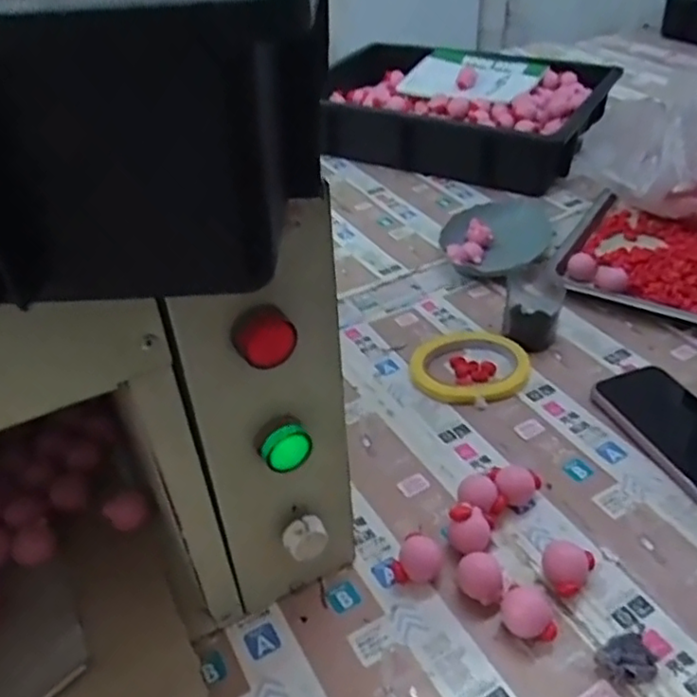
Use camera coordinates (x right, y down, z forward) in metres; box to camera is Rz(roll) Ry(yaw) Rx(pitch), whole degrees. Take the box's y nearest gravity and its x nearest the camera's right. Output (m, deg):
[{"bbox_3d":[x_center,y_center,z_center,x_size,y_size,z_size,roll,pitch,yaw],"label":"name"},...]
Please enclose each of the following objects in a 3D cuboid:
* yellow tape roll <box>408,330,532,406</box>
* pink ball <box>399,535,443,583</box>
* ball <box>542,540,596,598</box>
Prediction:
[{"bbox_3d":[0.112,0.016,0.598,0.103,0.013,0.103,-3,37,2],"label":"yellow tape roll"},{"bbox_3d":[0.049,0.143,0.432,0.028,0.022,0.024,-3,37,3],"label":"pink ball"},{"bbox_3d":[0.142,0.146,0.422,0.029,0.025,0.026,17,42,26],"label":"ball"}]

